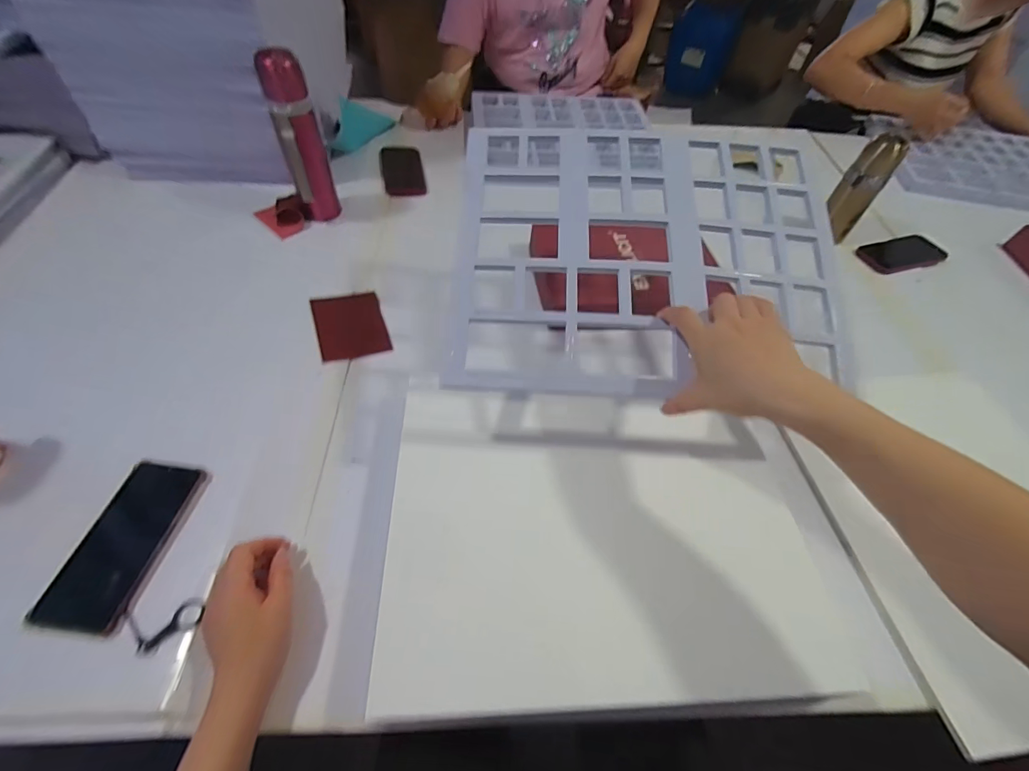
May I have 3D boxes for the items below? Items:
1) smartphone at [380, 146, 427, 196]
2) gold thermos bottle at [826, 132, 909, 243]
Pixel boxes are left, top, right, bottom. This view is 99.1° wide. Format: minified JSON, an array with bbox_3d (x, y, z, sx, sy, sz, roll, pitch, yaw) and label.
[{"bbox_3d":[-0.237,-0.460,0.933,0.085,0.013,0.163,-4,62,-15],"label":"smartphone"},{"bbox_3d":[0.631,-0.362,0.807,0.047,0.180,0.050,2,54,-3],"label":"gold thermos bottle"}]

